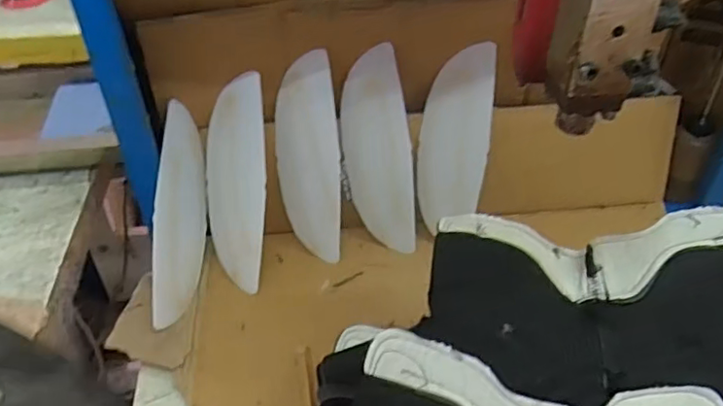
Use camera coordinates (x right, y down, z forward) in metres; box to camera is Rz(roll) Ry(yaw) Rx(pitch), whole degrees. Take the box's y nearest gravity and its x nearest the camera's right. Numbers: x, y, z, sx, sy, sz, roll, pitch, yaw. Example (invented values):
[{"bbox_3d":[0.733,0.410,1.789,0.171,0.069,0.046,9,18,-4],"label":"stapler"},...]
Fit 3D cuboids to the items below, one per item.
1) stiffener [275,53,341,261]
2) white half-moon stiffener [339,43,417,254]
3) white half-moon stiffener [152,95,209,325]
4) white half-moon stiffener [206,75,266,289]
[{"bbox_3d":[-0.057,-0.047,0.641,0.071,0.211,0.007,2,12,22],"label":"stiffener"},{"bbox_3d":[0.017,-0.053,0.645,0.072,0.211,0.006,-4,13,18],"label":"white half-moon stiffener"},{"bbox_3d":[-0.181,0.012,0.618,0.011,0.213,0.069,-2,-6,27],"label":"white half-moon stiffener"},{"bbox_3d":[-0.130,-0.020,0.622,0.074,0.211,0.008,1,4,29],"label":"white half-moon stiffener"}]

